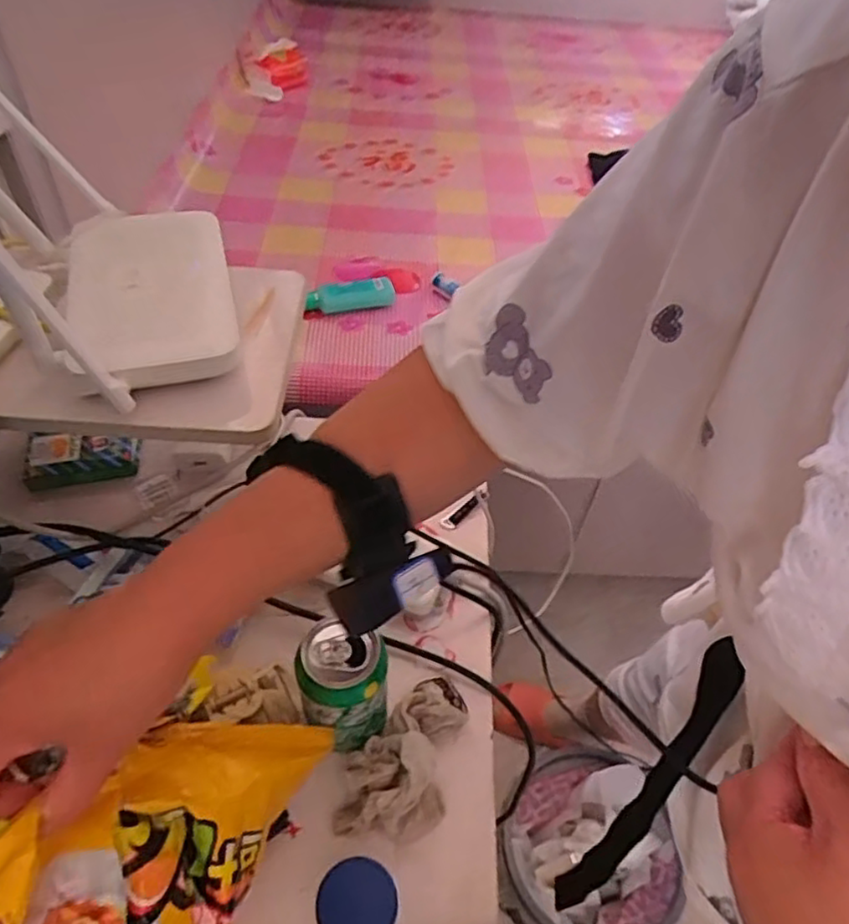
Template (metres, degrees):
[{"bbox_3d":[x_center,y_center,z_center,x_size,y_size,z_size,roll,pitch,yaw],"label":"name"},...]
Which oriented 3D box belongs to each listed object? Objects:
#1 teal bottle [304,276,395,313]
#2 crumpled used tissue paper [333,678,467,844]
[{"bbox_3d":[-0.119,-0.267,1.064,0.141,0.040,0.051,-9,50,-13],"label":"teal bottle"},{"bbox_3d":[-0.013,0.215,0.504,0.073,0.041,0.127,14,48,7],"label":"crumpled used tissue paper"}]

